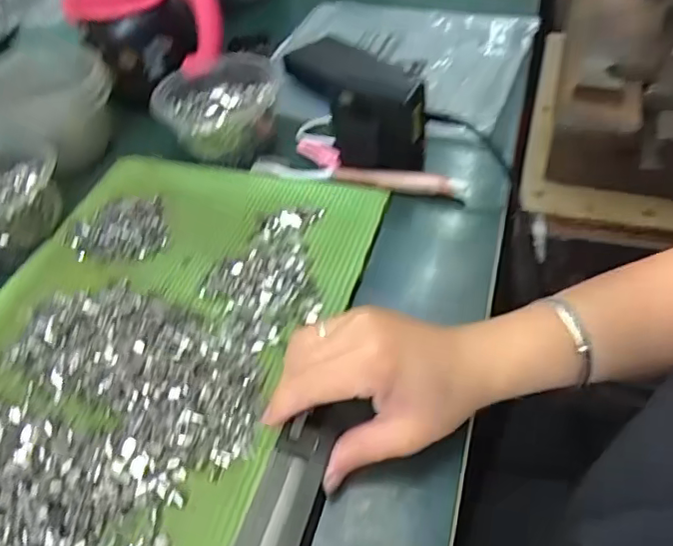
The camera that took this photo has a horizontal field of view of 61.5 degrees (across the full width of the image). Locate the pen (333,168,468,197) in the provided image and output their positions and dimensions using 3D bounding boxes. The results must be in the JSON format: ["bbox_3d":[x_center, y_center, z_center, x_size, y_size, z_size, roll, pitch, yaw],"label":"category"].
[{"bbox_3d":[0.052,-0.076,0.465,0.109,0.016,0.013,7,49,14],"label":"pen"}]

